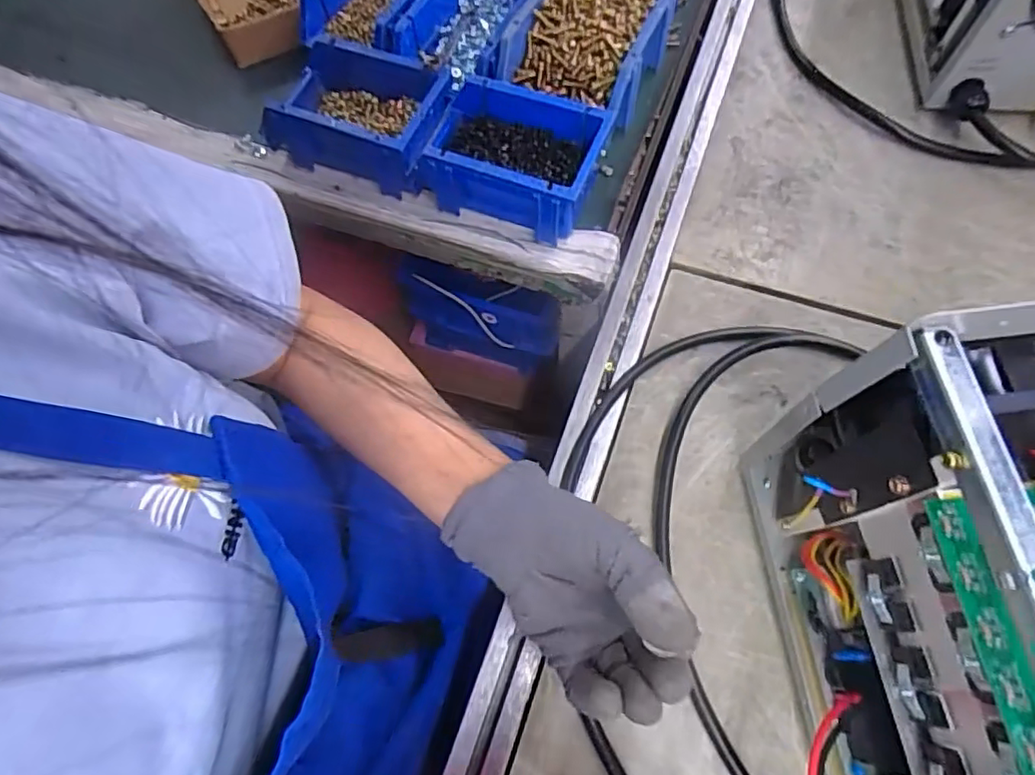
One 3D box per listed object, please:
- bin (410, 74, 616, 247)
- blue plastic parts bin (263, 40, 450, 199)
[{"bbox_3d":[-0.006,-0.202,0.535,0.151,0.070,0.097,20,71,10],"label":"bin"},{"bbox_3d":[-0.146,-0.252,0.562,0.157,0.069,0.097,19,71,10],"label":"blue plastic parts bin"}]

